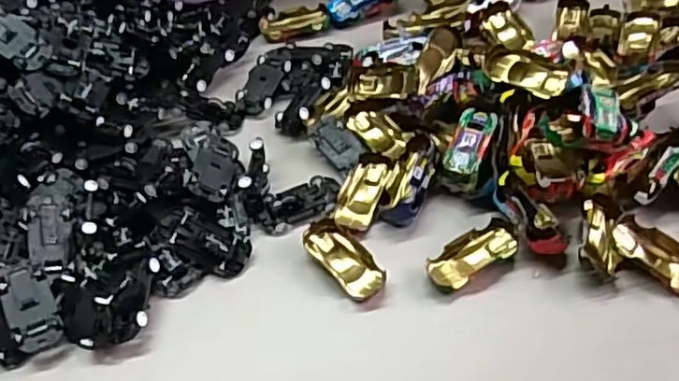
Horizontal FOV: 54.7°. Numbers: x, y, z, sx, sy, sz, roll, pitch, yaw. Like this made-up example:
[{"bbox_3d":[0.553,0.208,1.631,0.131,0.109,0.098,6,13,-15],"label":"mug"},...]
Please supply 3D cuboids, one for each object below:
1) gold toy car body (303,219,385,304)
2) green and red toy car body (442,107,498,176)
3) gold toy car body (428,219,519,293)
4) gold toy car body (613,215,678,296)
[{"bbox_3d":[0.004,0.046,0.441,0.030,0.014,0.065,-36,55,-21],"label":"gold toy car body"},{"bbox_3d":[0.094,-0.034,0.473,0.025,0.016,0.060,17,55,19],"label":"green and red toy car body"},{"bbox_3d":[0.088,0.042,0.428,0.065,0.018,0.029,-28,53,-16],"label":"gold toy car body"},{"bbox_3d":[0.203,0.041,0.413,0.062,0.013,0.031,35,62,30],"label":"gold toy car body"}]

